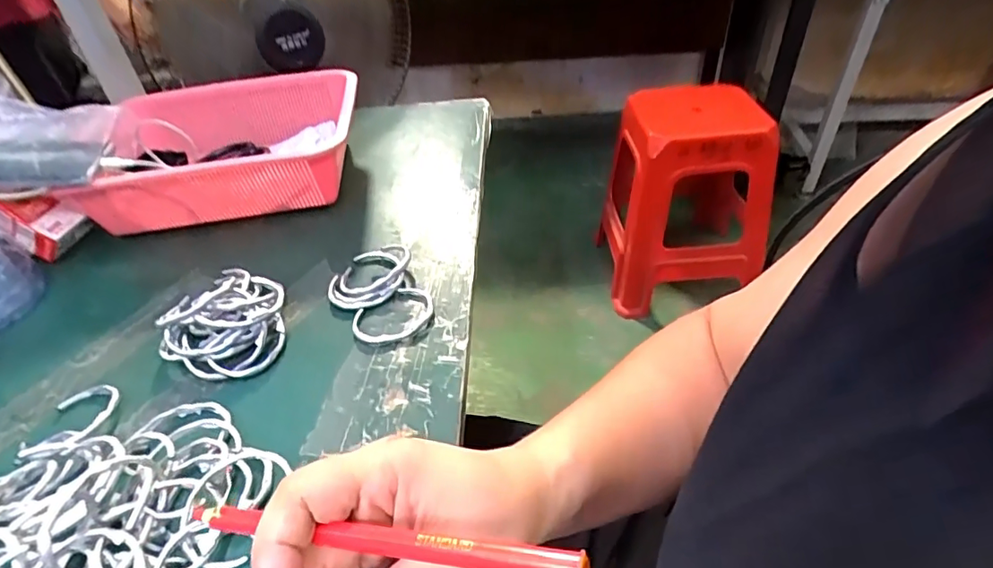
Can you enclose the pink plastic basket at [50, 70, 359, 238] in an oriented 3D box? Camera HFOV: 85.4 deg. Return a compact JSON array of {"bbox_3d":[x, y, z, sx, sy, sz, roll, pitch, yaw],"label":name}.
[{"bbox_3d":[-0.286,-0.146,0.599,0.271,0.091,0.223,-6,41,2],"label":"pink plastic basket"}]

